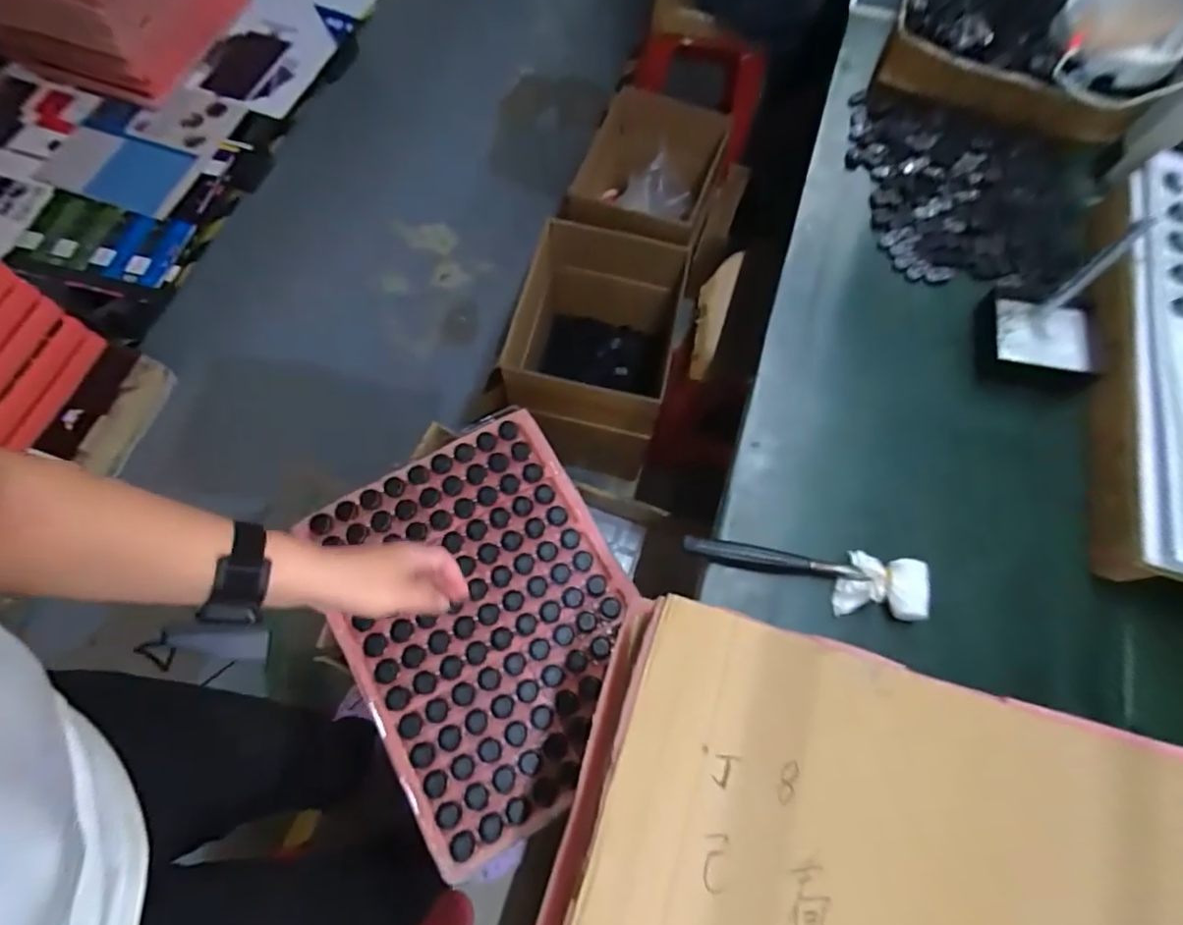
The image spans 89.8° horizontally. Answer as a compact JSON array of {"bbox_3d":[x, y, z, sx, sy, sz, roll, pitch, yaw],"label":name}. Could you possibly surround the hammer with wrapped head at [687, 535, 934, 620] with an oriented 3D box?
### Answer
[{"bbox_3d":[0.211,0.116,0.598,0.229,0.049,0.057,7,69,3],"label":"hammer with wrapped head"}]

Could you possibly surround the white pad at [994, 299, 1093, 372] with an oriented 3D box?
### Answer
[{"bbox_3d":[0.506,-0.138,0.675,0.095,0.033,0.080,9,69,4],"label":"white pad"}]

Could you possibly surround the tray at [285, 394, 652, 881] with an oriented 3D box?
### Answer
[{"bbox_3d":[-0.136,0.205,0.800,0.362,0.035,0.489,-29,71,-11],"label":"tray"}]

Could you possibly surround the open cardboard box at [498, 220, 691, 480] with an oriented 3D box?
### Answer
[{"bbox_3d":[-0.007,-0.223,1.274,0.333,0.364,0.388,12,69,5],"label":"open cardboard box"}]

